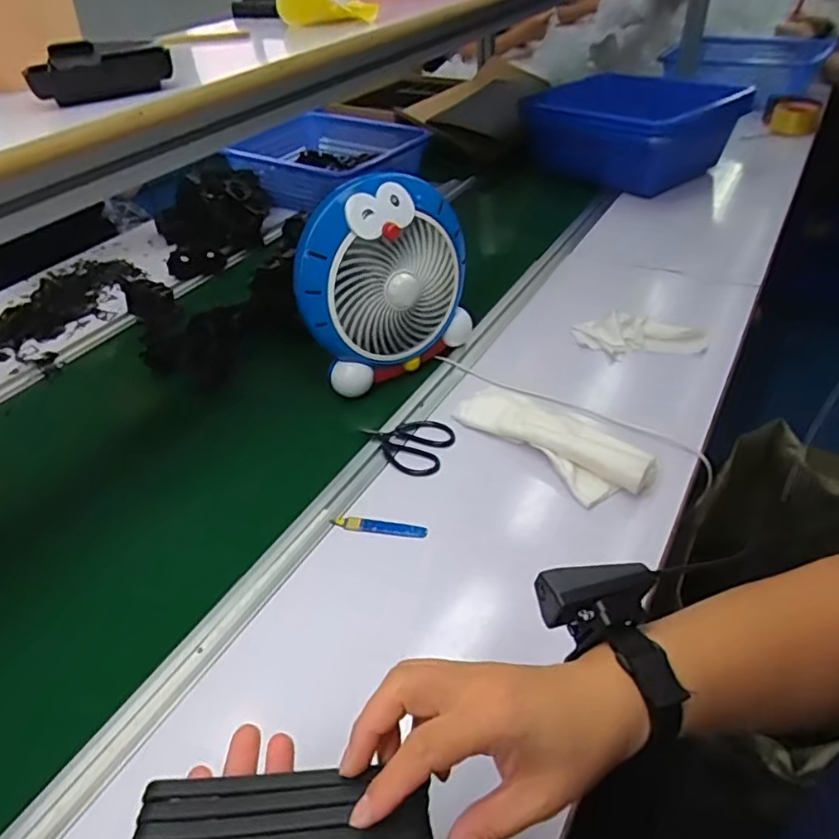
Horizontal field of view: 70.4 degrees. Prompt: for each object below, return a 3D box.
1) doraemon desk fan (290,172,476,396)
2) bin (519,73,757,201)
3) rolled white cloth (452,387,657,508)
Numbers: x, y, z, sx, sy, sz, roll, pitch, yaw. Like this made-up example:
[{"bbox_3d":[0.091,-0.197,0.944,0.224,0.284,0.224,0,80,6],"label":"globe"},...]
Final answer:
[{"bbox_3d":[-0.046,-0.174,0.756,0.229,0.234,0.099,-23,44,-19],"label":"doraemon desk fan"},{"bbox_3d":[0.439,-0.588,1.243,0.386,0.164,0.309,-31,47,-26],"label":"bin"},{"bbox_3d":[0.146,0.021,0.667,0.081,0.034,0.221,-34,48,-29],"label":"rolled white cloth"}]

